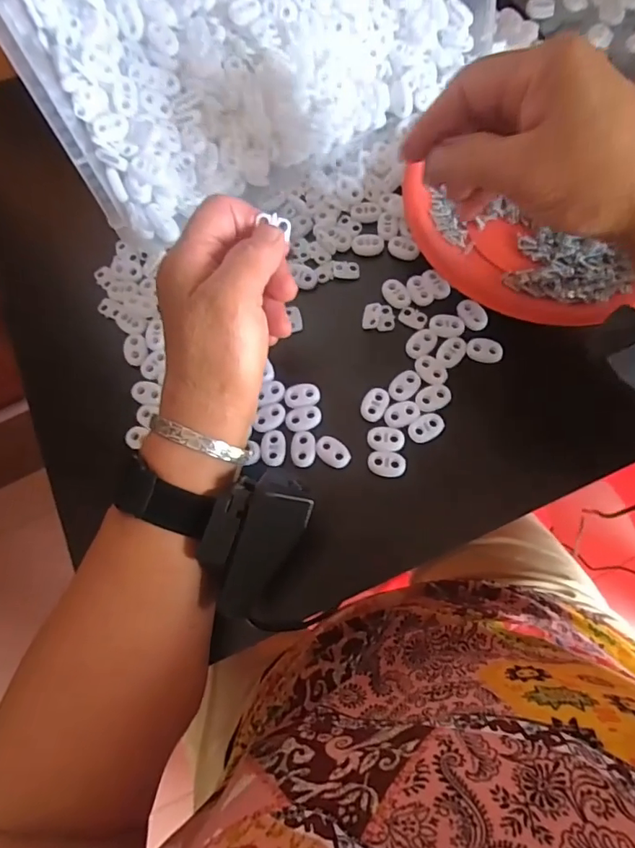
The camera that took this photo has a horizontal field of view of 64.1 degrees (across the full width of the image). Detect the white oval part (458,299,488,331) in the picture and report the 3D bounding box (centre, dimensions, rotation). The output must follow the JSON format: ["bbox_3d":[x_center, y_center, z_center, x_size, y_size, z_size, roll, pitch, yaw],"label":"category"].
[{"bbox_3d":[0.104,-0.073,0.339,0.016,0.004,0.022,-25,73,-5],"label":"white oval part"}]

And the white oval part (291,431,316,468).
[{"bbox_3d":[-0.009,0.015,0.317,0.016,0.004,0.023,1,73,3],"label":"white oval part"}]

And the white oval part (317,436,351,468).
[{"bbox_3d":[0.010,0.017,0.317,0.016,0.004,0.022,-40,75,-10],"label":"white oval part"}]

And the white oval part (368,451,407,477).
[{"bbox_3d":[0.043,0.024,0.312,0.023,0.004,0.015,6,73,4],"label":"white oval part"}]

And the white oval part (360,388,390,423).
[{"bbox_3d":[0.037,-0.013,0.324,0.015,0.004,0.023,26,76,10],"label":"white oval part"}]

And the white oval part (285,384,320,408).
[{"bbox_3d":[-0.010,-0.019,0.328,0.022,0.004,0.015,-11,73,-1],"label":"white oval part"}]

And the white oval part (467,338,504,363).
[{"bbox_3d":[0.109,-0.049,0.329,0.023,0.004,0.014,16,74,7],"label":"white oval part"}]

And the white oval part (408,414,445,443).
[{"bbox_3d":[0.068,0.002,0.317,0.023,0.004,0.015,-32,74,-7],"label":"white oval part"}]

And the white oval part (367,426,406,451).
[{"bbox_3d":[0.043,0.009,0.317,0.023,0.004,0.016,3,73,3],"label":"white oval part"}]

